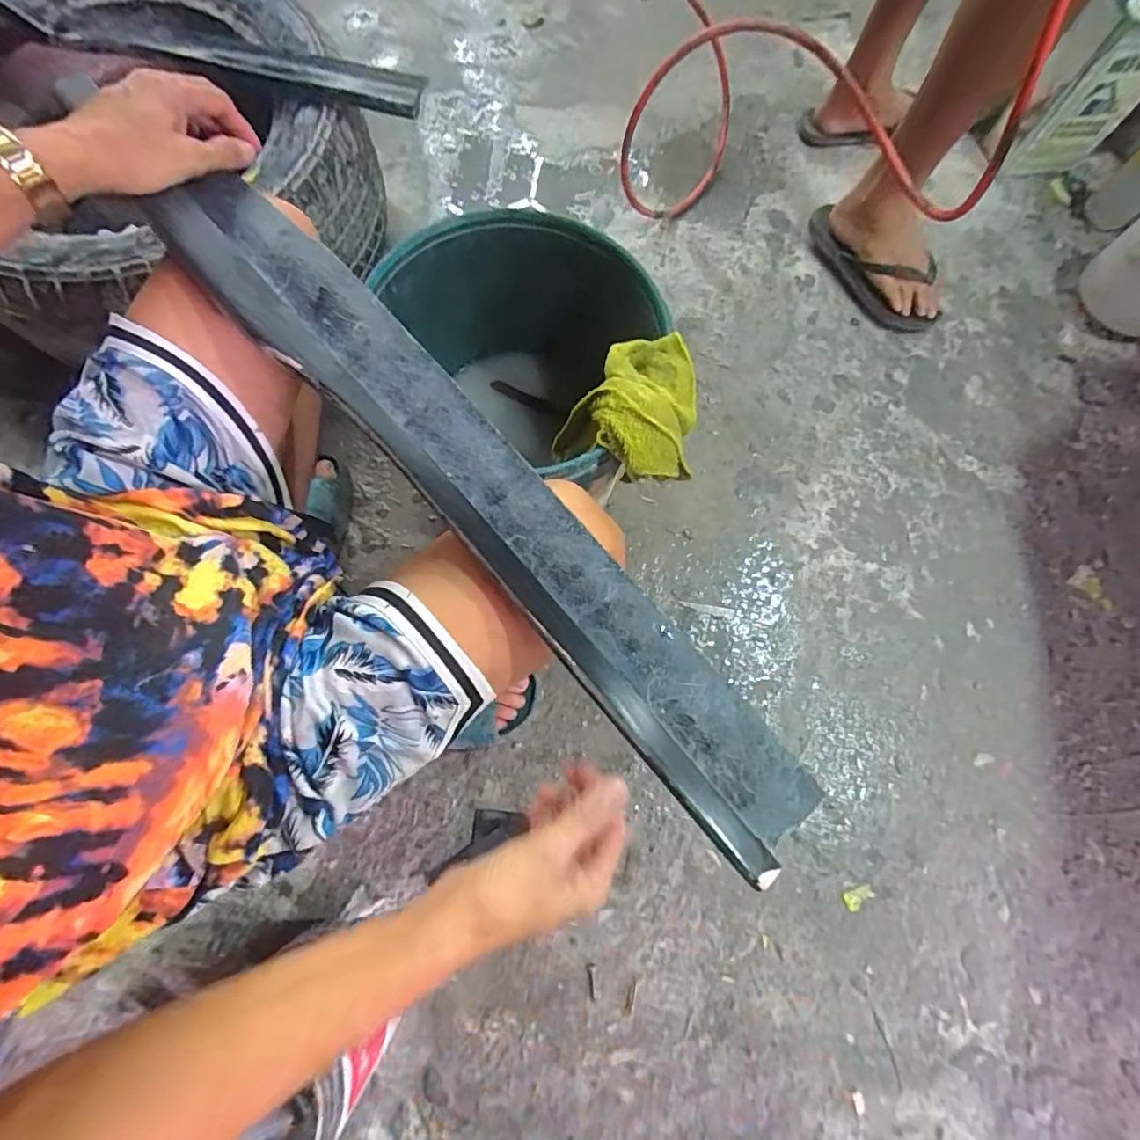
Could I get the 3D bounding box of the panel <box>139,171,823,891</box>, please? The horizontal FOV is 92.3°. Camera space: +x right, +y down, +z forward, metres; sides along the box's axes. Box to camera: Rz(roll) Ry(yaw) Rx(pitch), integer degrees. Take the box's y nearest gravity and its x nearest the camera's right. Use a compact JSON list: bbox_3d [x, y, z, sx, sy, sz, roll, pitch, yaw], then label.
[{"bbox_3d":[-0.072,-0.061,0.382,0.082,0.033,0.614,-41,82,-12],"label":"panel"}]

